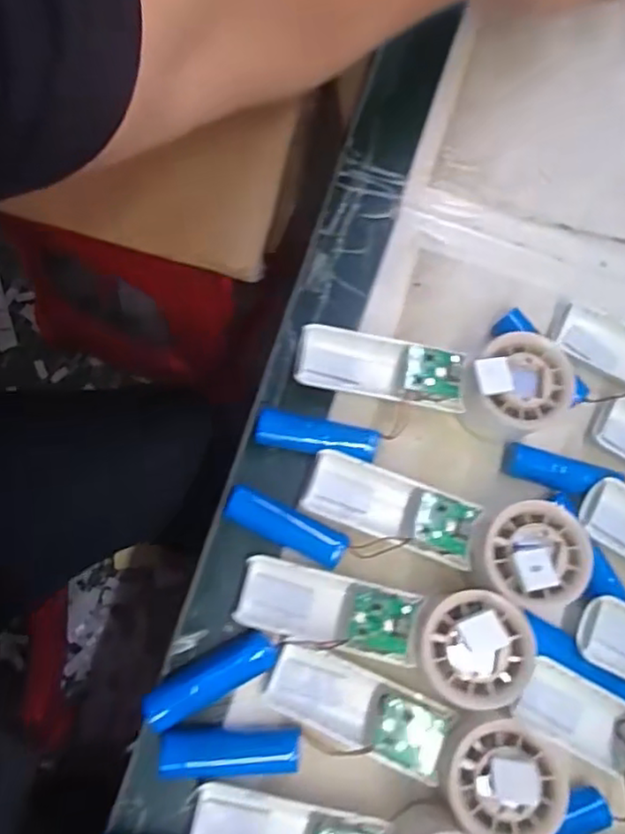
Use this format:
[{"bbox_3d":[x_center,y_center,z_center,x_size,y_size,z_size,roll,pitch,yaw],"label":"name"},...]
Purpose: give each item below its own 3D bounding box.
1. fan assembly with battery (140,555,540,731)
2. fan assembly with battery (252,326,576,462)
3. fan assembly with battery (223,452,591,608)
[{"bbox_3d":[0.011,0.117,0.343,0.199,0.049,0.084,-3,76,-5],"label":"fan assembly with battery"},{"bbox_3d":[0.062,-0.014,0.391,0.187,0.058,0.077,-3,75,10],"label":"fan assembly with battery"},{"bbox_3d":[0.051,0.060,0.361,0.196,0.044,0.063,16,75,-1],"label":"fan assembly with battery"}]

